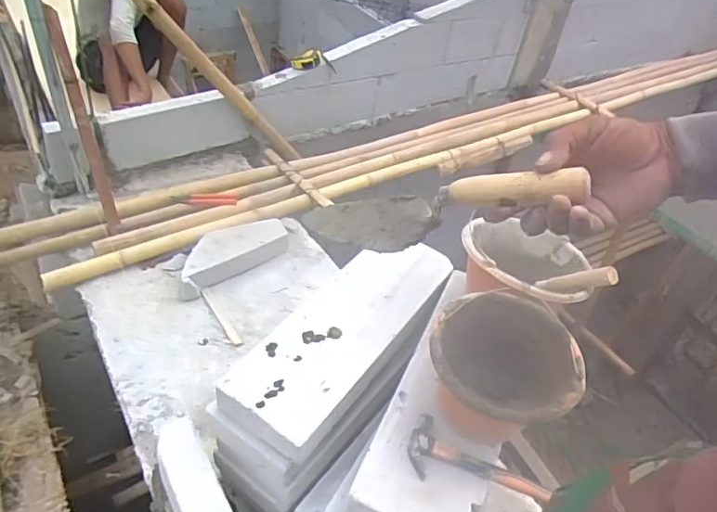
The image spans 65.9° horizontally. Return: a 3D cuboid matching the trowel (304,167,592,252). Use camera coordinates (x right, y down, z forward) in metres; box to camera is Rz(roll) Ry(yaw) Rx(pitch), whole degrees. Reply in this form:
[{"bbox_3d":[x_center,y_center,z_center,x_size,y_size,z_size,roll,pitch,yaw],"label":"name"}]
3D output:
[{"bbox_3d":[0.075,-0.053,0.564,0.285,0.052,0.076,-11,31,36],"label":"trowel"}]

